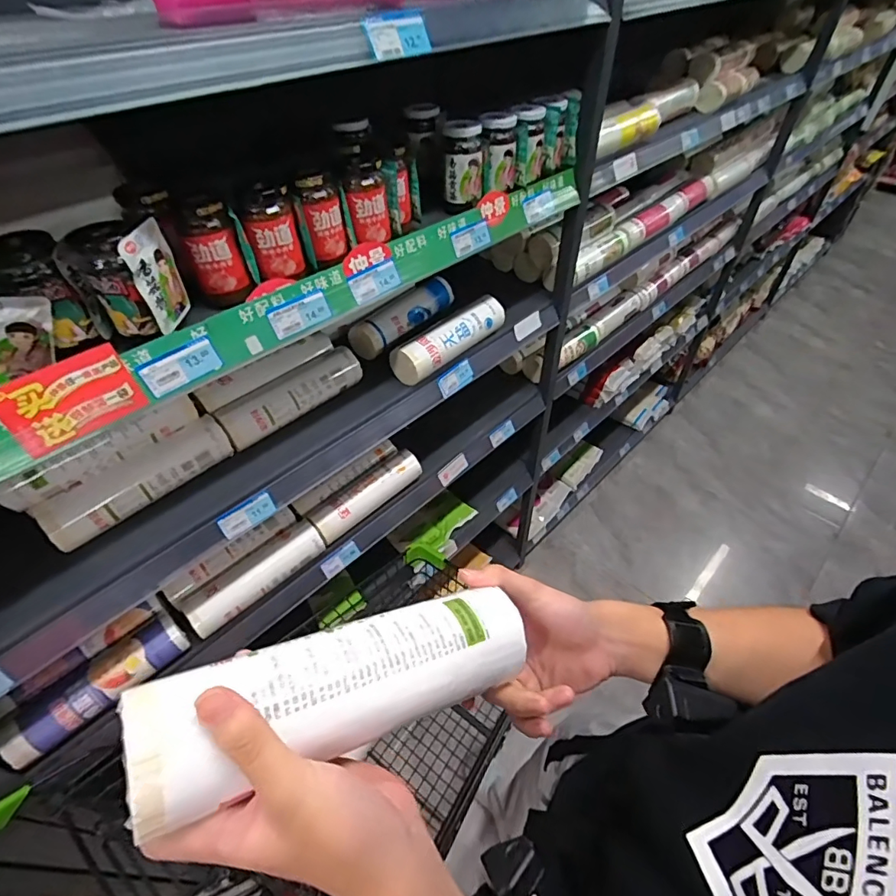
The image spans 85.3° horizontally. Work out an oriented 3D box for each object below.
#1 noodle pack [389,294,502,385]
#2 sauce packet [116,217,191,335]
[{"bbox_3d":[0.006,-0.202,0.888,0.243,0.063,0.077,-33,57,-26],"label":"noodle pack"},{"bbox_3d":[-0.294,-0.172,0.495,0.012,0.092,0.063,3,49,1],"label":"sauce packet"}]

